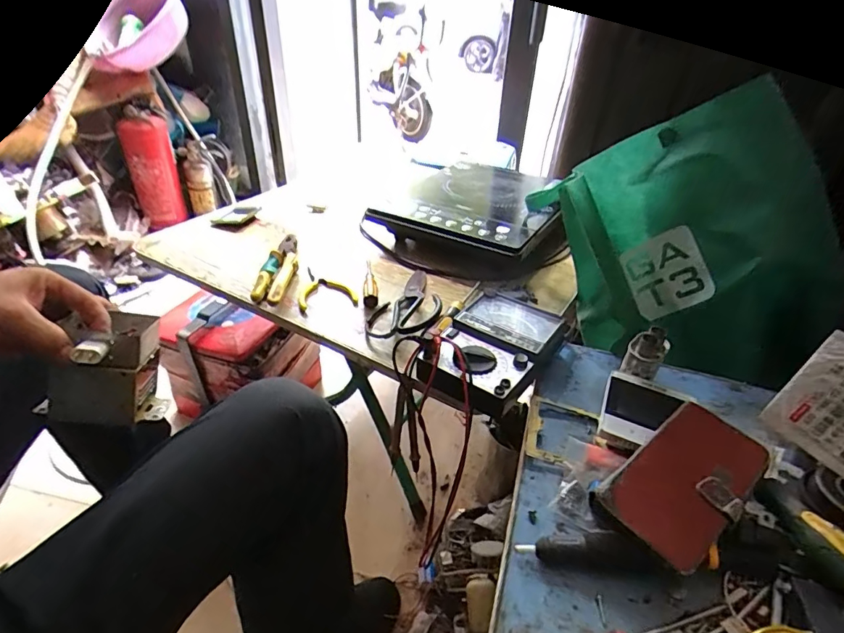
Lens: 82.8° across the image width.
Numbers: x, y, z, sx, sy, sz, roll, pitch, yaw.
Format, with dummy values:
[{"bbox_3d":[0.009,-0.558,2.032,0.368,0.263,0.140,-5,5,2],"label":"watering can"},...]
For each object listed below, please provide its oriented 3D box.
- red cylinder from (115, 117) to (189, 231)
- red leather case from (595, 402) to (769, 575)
[{"bbox_3d":[-0.889,-0.463,1.602,0.143,0.356,0.132,-16,41,-23],"label":"red cylinder"},{"bbox_3d":[0.224,0.137,0.404,0.154,0.021,0.081,-31,53,-25],"label":"red leather case"}]

